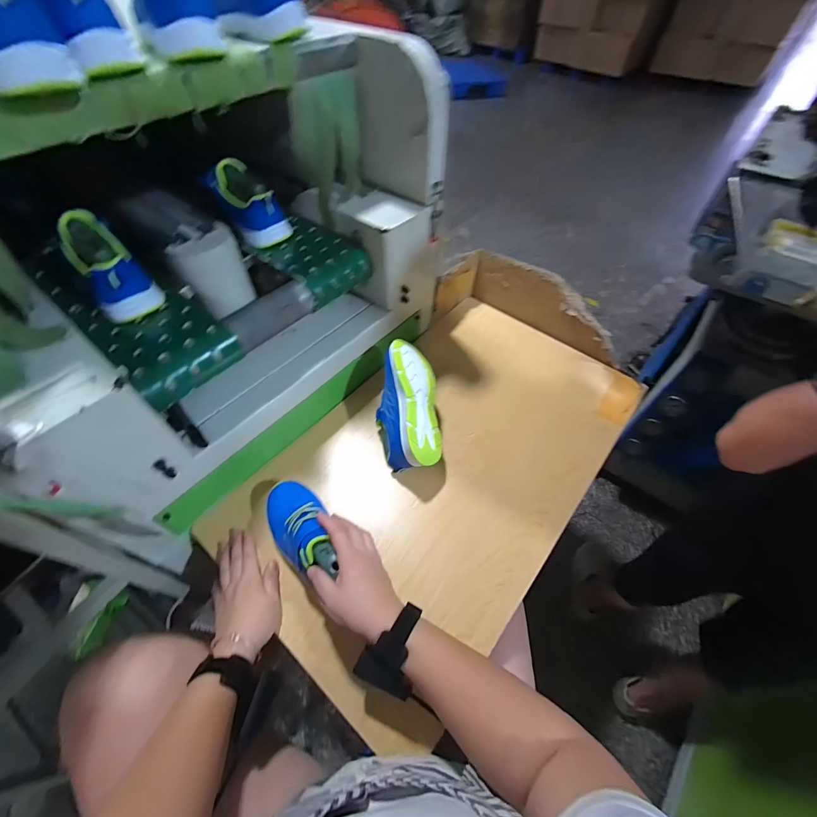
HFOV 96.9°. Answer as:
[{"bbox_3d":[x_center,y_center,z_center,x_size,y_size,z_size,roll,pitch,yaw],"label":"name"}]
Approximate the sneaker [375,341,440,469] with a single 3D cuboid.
[{"bbox_3d":[-0.001,-0.008,0.660,0.106,0.098,0.230,-1,72,-3],"label":"sneaker"}]

